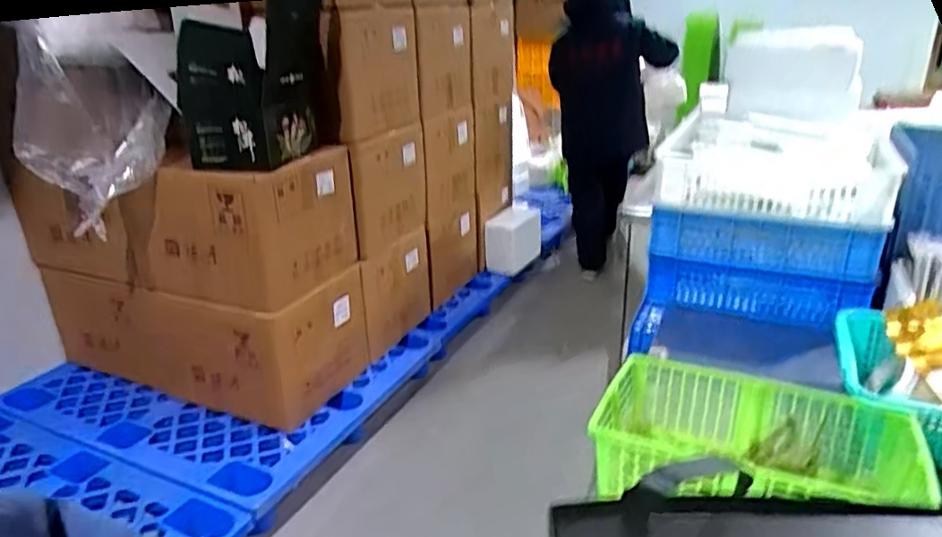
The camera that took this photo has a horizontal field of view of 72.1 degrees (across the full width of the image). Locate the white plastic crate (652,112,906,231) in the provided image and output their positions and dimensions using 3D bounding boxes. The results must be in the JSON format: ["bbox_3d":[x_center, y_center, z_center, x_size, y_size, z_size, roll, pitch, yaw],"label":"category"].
[{"bbox_3d":[0.631,-0.237,1.354,0.409,0.127,0.559,9,25,24],"label":"white plastic crate"}]

